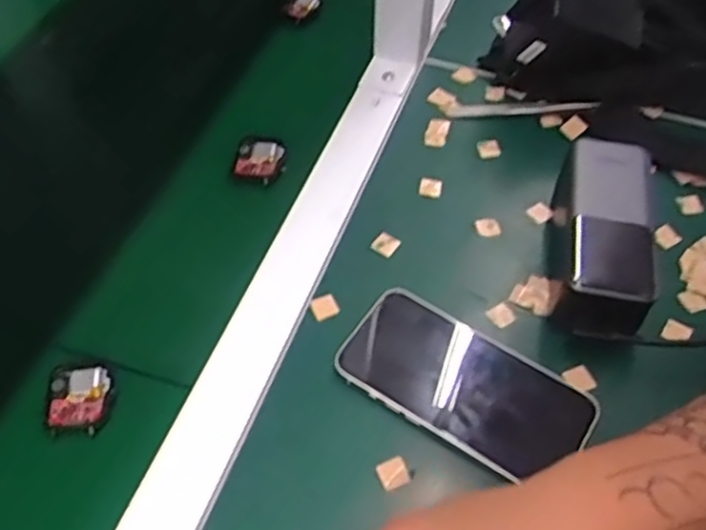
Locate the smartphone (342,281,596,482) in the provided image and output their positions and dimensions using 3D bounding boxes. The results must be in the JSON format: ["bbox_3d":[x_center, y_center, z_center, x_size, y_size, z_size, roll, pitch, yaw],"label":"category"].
[{"bbox_3d":[0.066,0.069,0.416,0.142,0.015,0.074,27,58,19],"label":"smartphone"}]

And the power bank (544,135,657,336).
[{"bbox_3d":[0.160,-0.017,0.459,0.055,0.051,0.139,11,54,8],"label":"power bank"}]

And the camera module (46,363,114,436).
[{"bbox_3d":[-0.160,0.076,0.413,0.038,0.007,0.042,-1,53,-1],"label":"camera module"}]

